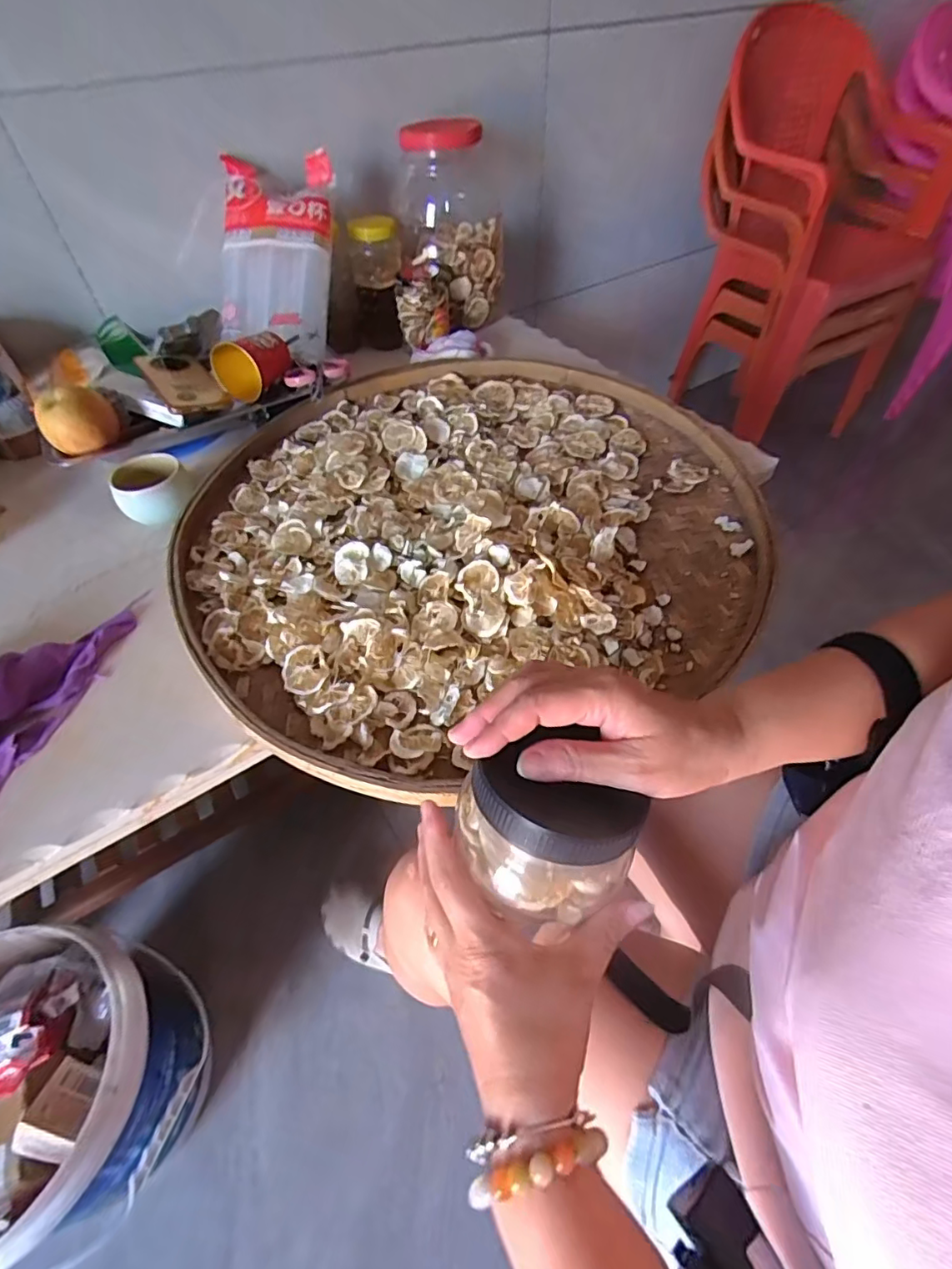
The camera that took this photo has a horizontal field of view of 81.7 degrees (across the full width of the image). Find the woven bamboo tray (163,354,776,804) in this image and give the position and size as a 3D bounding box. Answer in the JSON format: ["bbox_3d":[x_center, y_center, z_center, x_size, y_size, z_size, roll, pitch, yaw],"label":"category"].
[{"bbox_3d":[-0.011,-0.162,0.646,0.637,0.053,0.613,-23,54,-16],"label":"woven bamboo tray"}]

